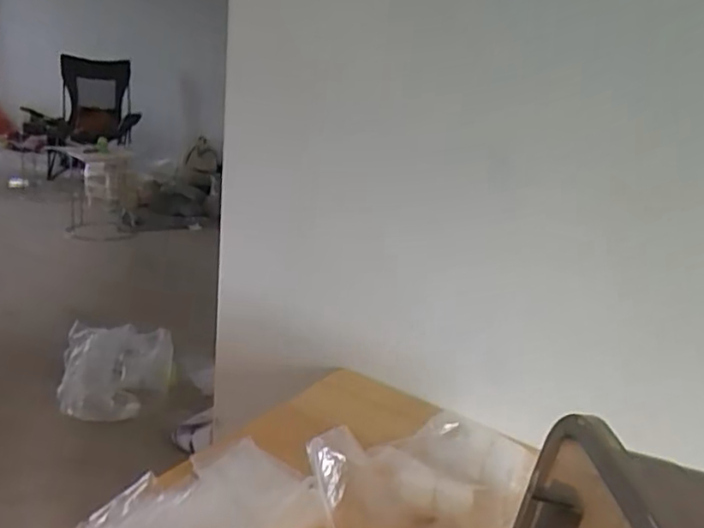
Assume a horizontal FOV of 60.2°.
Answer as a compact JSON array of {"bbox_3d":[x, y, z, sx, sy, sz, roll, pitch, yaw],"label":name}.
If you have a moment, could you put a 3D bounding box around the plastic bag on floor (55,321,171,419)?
[{"bbox_3d":[-0.621,0.282,1.602,0.280,0.197,0.182,1,18,-14],"label":"plastic bag on floor"}]

